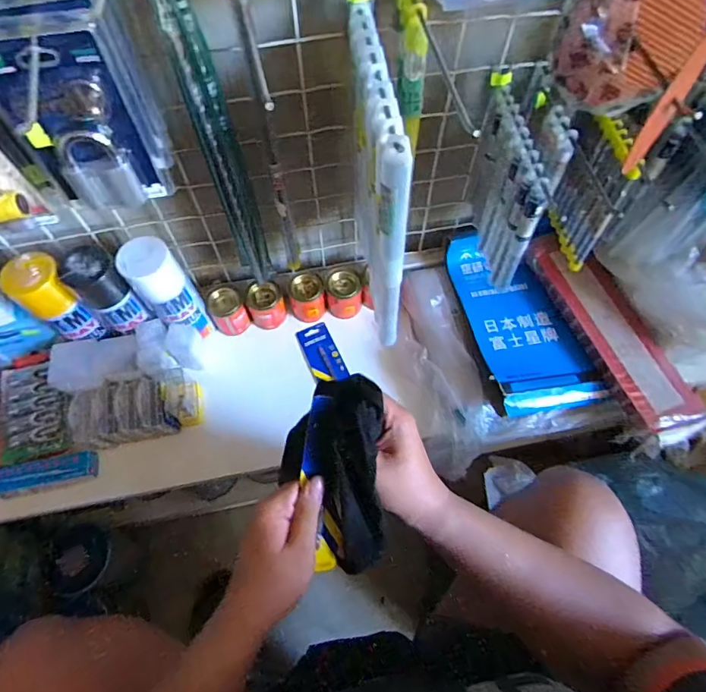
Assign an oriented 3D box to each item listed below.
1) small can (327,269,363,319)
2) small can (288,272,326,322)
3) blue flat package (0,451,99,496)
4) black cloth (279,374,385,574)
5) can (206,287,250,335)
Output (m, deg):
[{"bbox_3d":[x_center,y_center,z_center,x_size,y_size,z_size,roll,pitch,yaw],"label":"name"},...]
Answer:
[{"bbox_3d":[-0.012,-0.079,0.706,0.052,0.057,0.050,-1,62,1],"label":"small can"},{"bbox_3d":[-0.071,-0.076,0.715,0.052,0.065,0.045,-16,63,-7],"label":"small can"},{"bbox_3d":[-0.456,0.182,0.620,0.202,0.024,0.040,-10,62,-4],"label":"blue flat package"},{"bbox_3d":[-0.016,0.125,0.401,0.089,0.050,0.182,-5,102,-1],"label":"black cloth"},{"bbox_3d":[-0.192,-0.052,0.702,0.049,0.067,0.044,-27,65,-12],"label":"can"}]

